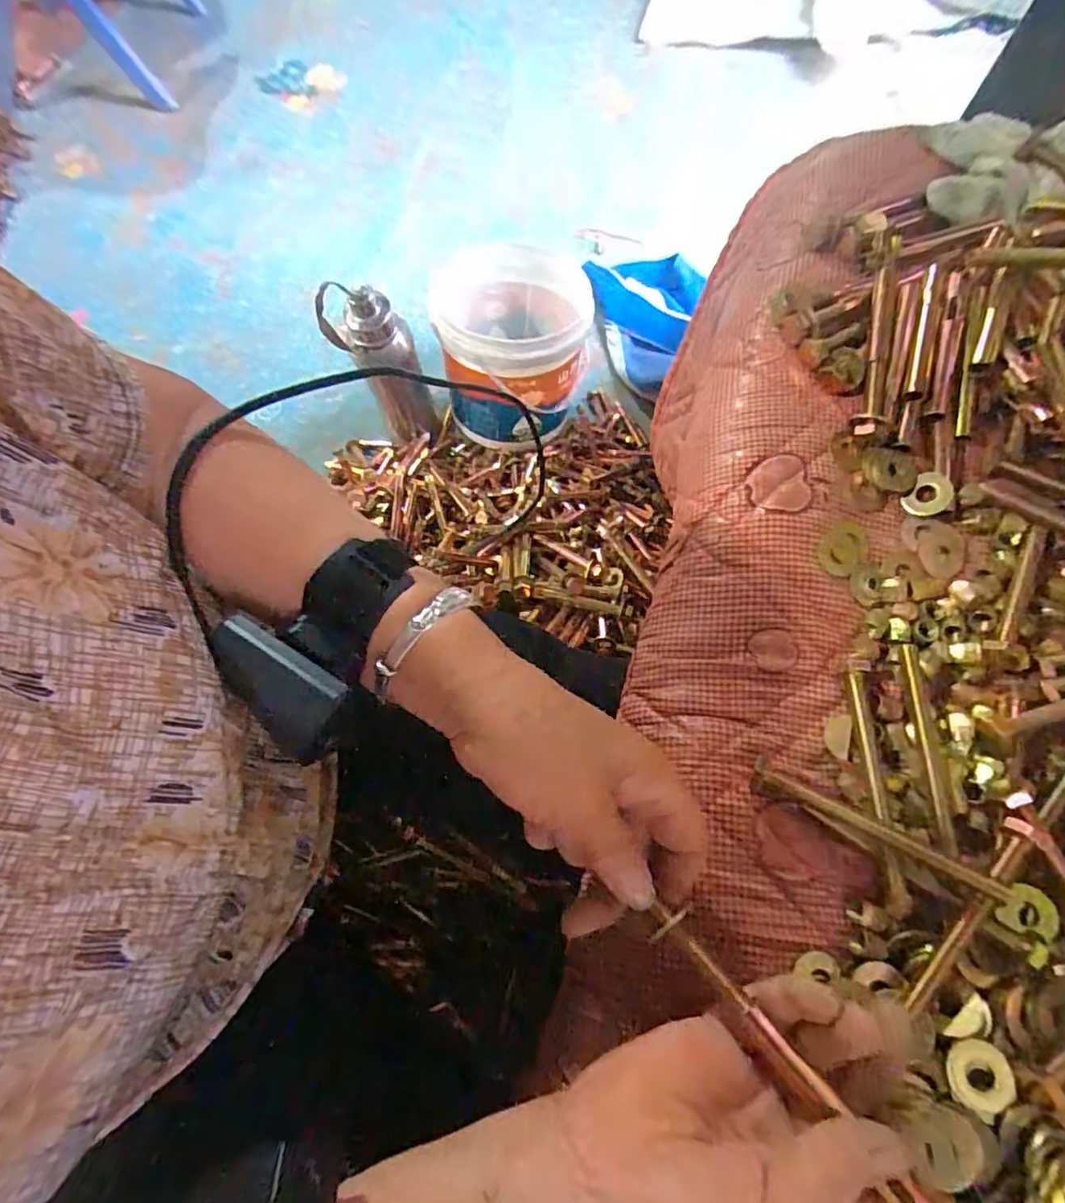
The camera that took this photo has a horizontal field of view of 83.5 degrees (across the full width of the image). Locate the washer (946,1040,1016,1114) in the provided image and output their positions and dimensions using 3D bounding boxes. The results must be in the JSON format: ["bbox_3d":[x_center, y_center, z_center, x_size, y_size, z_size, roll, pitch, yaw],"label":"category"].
[{"bbox_3d":[0.177,0.188,0.236,0.022,0.006,0.023,0,71,0],"label":"washer"}]

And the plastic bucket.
[{"bbox_3d":[-0.014,-0.355,0.833,0.175,0.189,0.221,11,71,4],"label":"plastic bucket"}]

